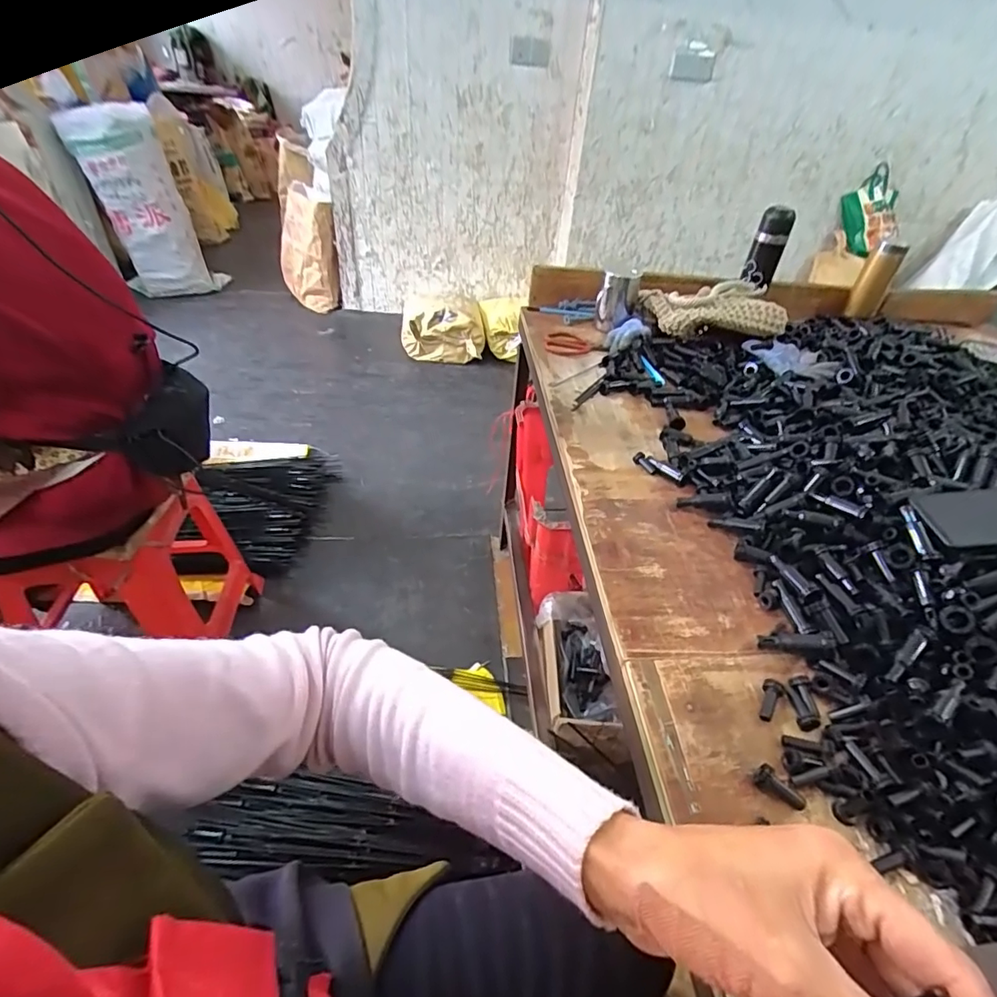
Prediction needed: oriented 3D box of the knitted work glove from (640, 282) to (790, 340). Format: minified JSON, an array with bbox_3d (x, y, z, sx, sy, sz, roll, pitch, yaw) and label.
[{"bbox_3d":[0.422,-0.371,1.027,0.231,0.060,0.176,1,41,-5],"label":"knitted work glove"}]

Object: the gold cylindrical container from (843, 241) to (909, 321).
[{"bbox_3d":[0.843,-0.487,1.170,0.062,0.154,0.069,31,47,26],"label":"gold cylindrical container"}]

